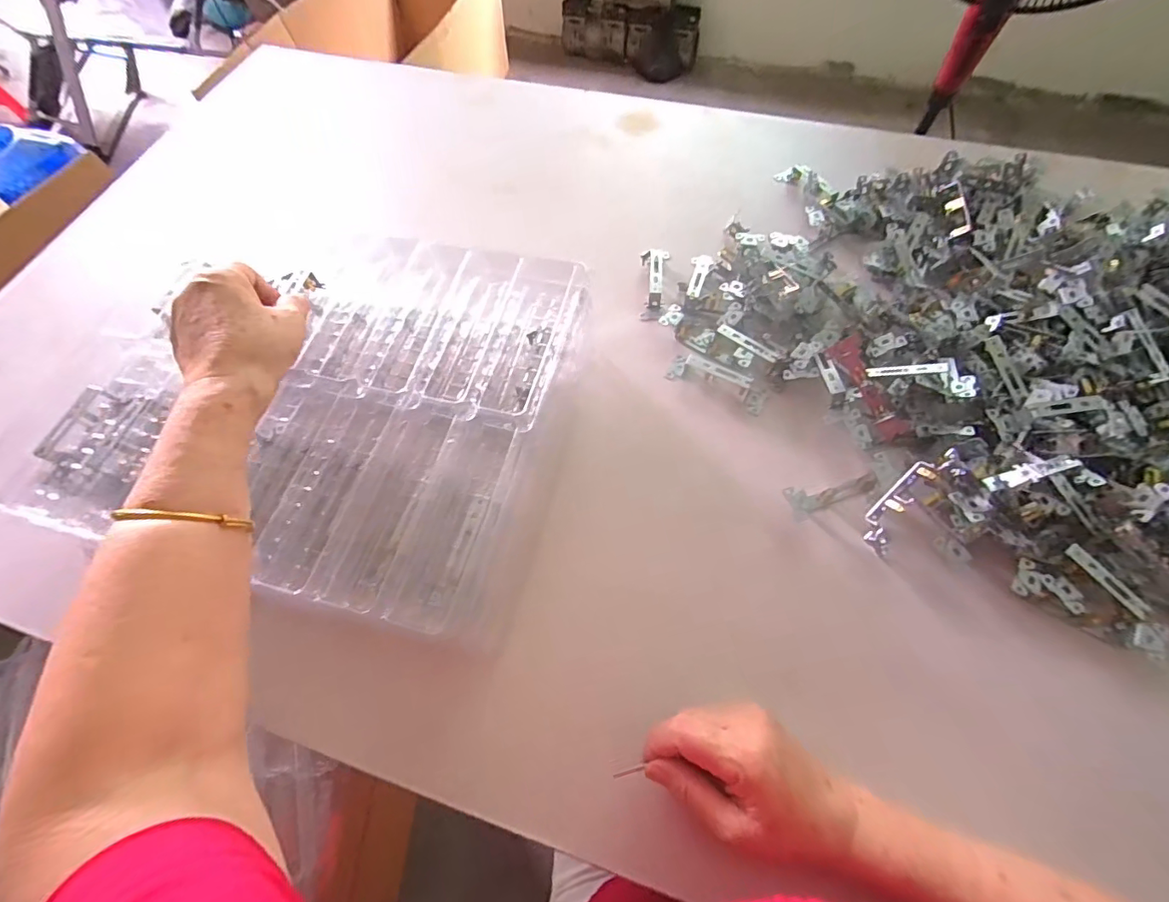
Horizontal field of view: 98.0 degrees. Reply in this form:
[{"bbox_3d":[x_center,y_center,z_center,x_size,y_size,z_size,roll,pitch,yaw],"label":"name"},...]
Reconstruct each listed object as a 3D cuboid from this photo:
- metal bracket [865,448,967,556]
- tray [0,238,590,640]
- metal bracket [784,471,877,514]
[{"bbox_3d":[0.282,0.042,0.441,0.030,0.034,0.102,44,97,20],"label":"metal bracket"},{"bbox_3d":[-0.239,-0.064,0.454,0.431,0.070,0.348,12,65,8],"label":"tray"},{"bbox_3d":[0.225,0.037,0.463,0.088,0.020,0.022,-15,64,-5],"label":"metal bracket"}]

